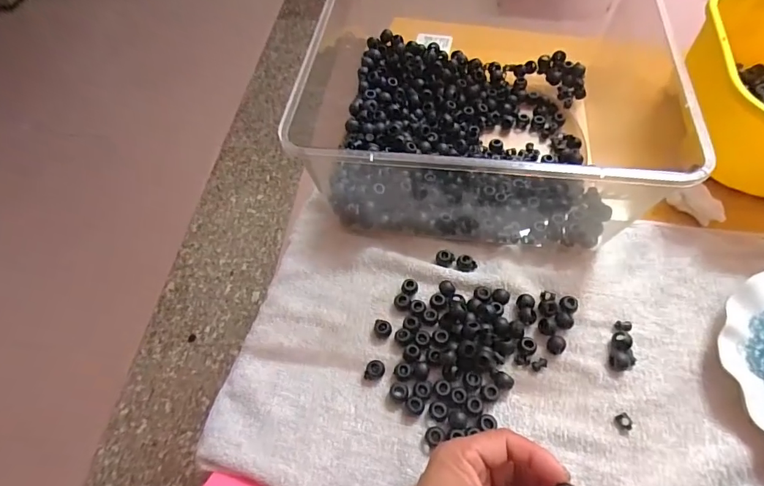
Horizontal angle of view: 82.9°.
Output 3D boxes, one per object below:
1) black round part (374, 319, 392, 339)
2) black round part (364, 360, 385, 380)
[{"bbox_3d":[0.001,0.076,0.386,0.015,0.010,0.016,-1,59,2],"label":"black round part"},{"bbox_3d":[-0.006,0.107,0.366,0.016,0.008,0.015,-1,59,2],"label":"black round part"}]

